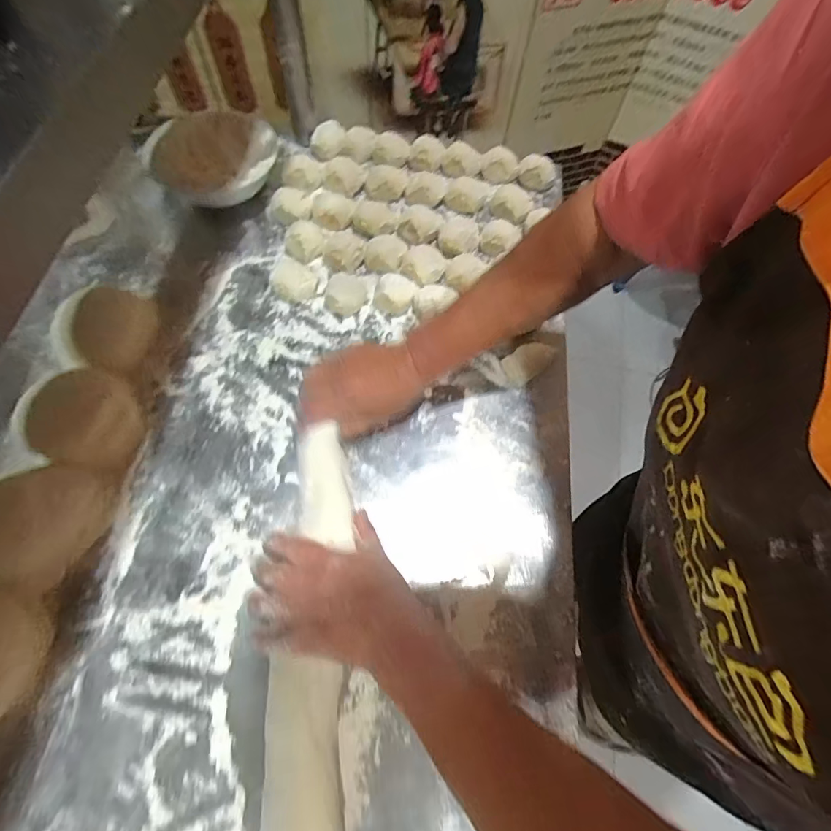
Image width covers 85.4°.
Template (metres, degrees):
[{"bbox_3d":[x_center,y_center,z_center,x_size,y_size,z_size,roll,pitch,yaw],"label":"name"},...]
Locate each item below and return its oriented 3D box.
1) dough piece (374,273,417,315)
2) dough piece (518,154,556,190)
[{"bbox_3d":[-0.025,-0.151,0.553,0.050,0.031,0.045,8,63,-1],"label":"dough piece"},{"bbox_3d":[0.177,-0.354,0.655,0.055,0.028,0.043,21,65,6],"label":"dough piece"}]

